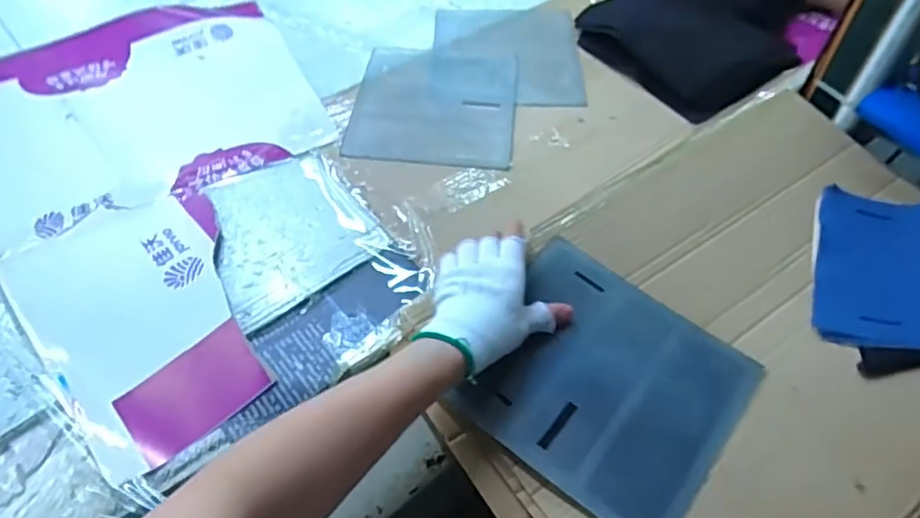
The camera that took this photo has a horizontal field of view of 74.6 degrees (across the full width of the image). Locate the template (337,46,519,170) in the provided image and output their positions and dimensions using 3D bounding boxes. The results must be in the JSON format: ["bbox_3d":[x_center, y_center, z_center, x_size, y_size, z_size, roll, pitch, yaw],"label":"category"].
[{"bbox_3d":[-0.030,-0.193,0.741,0.192,0.011,0.209,6,54,2],"label":"template"}]

